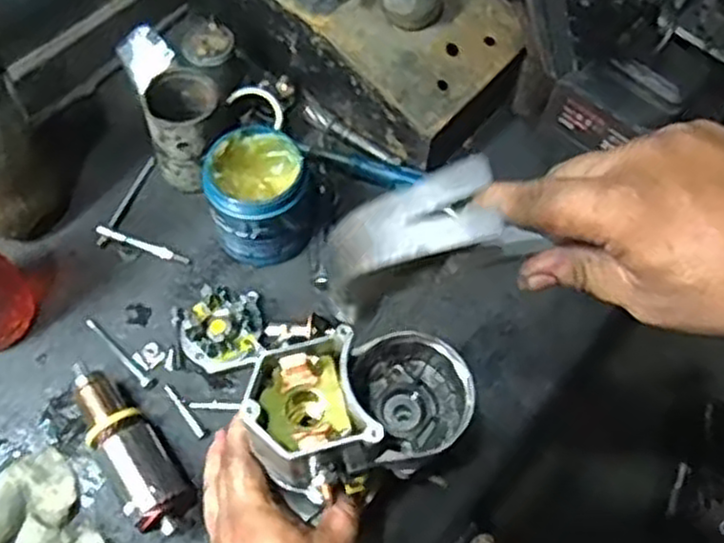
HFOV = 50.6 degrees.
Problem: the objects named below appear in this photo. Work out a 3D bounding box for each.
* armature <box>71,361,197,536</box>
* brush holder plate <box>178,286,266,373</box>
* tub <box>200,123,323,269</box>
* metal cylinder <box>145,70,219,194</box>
[{"bbox_3d":[-0.193,0.143,0.623,0.050,0.039,0.154,-35,69,-20],"label":"armature"},{"bbox_3d":[-0.125,0.049,0.681,0.071,0.035,0.065,2,62,-3],"label":"brush holder plate"},{"bbox_3d":[-0.089,-0.069,0.703,0.097,0.087,0.095,2,62,-3],"label":"tub"},{"bbox_3d":[-0.167,-0.134,0.735,0.070,0.099,0.081,-6,62,-7],"label":"metal cylinder"}]

